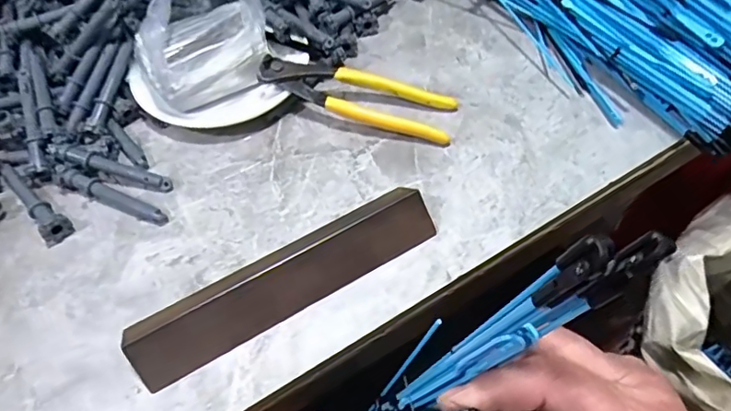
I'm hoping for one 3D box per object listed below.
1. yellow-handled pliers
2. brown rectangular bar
[{"bbox_3d":[-0.007,-0.092,0.442,0.161,0.018,0.048,18,55,1],"label":"yellow-handled pliers"},{"bbox_3d":[-0.049,0.049,0.353,0.213,0.035,0.035,-26,60,-15],"label":"brown rectangular bar"}]

